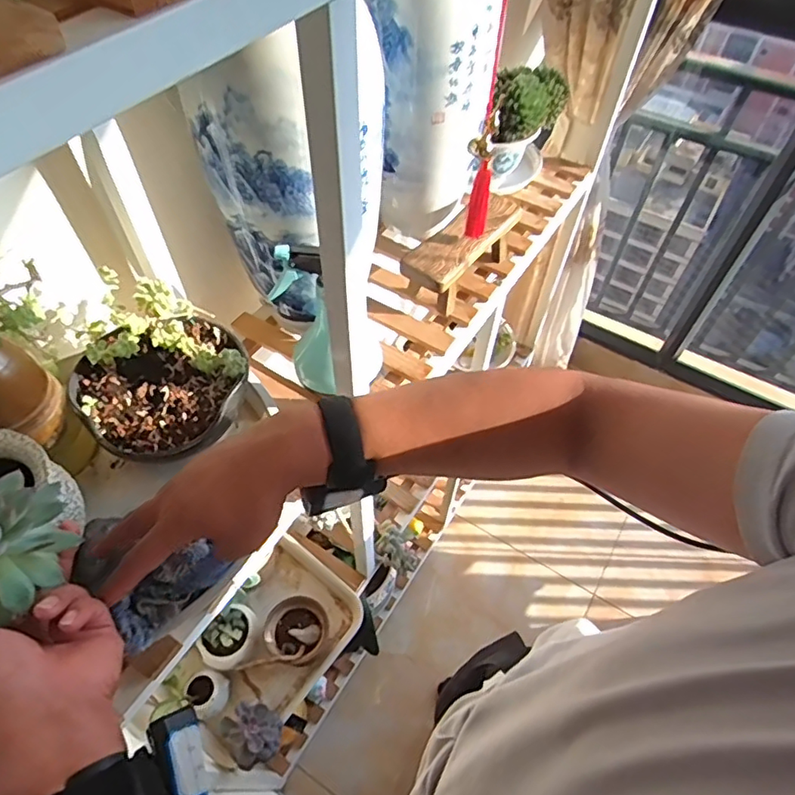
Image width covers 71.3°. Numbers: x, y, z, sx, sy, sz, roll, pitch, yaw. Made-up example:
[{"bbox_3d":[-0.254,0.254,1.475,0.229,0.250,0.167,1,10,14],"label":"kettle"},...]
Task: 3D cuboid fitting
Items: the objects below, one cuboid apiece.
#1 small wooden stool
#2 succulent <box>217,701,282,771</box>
[{"bbox_3d":[0.098,-0.223,0.830,0.079,0.078,0.220,34,61,21],"label":"small wooden stool"},{"bbox_3d":[-0.212,0.492,0.815,0.074,0.043,0.078,0,55,-1],"label":"succulent"}]

